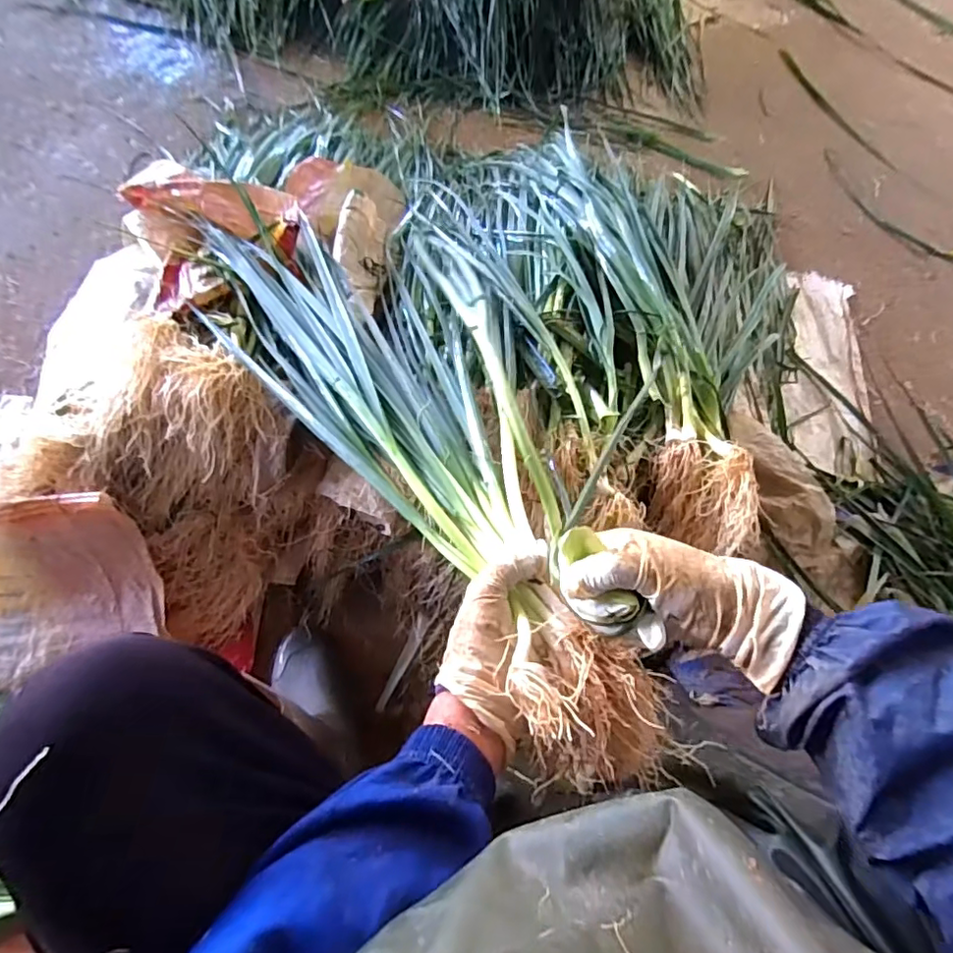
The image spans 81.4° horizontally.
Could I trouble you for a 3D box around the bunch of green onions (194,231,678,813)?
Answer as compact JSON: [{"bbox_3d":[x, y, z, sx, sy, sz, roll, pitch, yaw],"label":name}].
[{"bbox_3d":[-0.067,-0.066,0.545,0.211,0.138,0.706,-29,55,-16],"label":"bunch of green onions"}]

